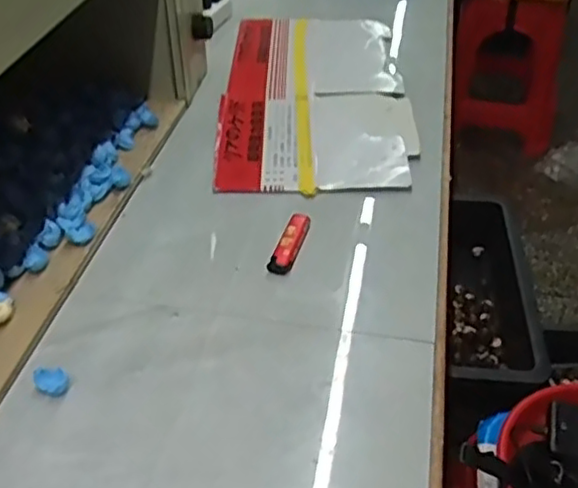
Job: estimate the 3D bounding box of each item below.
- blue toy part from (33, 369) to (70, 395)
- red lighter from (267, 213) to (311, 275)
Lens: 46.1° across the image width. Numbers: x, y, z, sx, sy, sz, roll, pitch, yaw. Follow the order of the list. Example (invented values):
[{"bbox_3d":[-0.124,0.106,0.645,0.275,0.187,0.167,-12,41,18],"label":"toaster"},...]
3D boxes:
[{"bbox_3d":[-0.178,0.104,0.511,0.023,0.011,0.023,-17,44,-20],"label":"blue toy part"},{"bbox_3d":[0.002,-0.002,0.629,0.022,0.009,0.075,14,43,14],"label":"red lighter"}]

